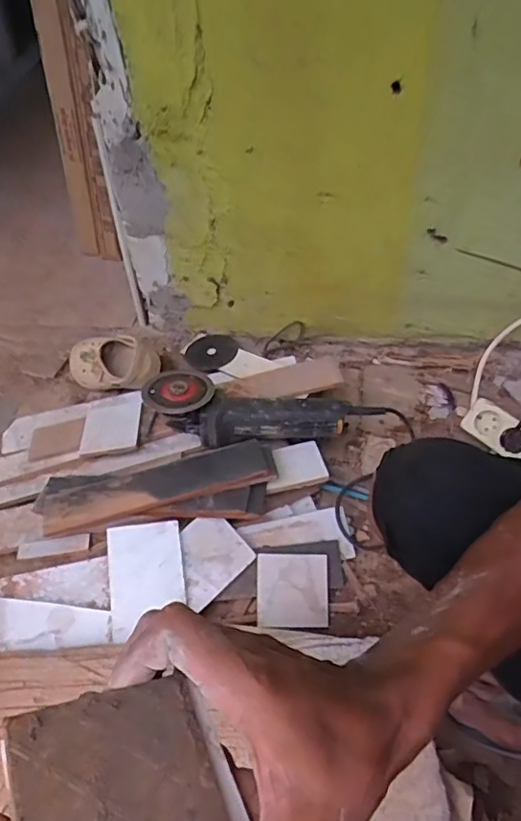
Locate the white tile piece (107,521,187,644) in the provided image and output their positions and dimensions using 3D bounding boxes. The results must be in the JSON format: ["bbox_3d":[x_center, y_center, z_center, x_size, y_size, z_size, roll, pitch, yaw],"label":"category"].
[{"bbox_3d":[-0.142,0.207,0.692,0.089,0.008,0.130,-5,78,-12],"label":"white tile piece"}]

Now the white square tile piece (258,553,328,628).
[{"bbox_3d":[0.043,0.233,0.723,0.092,0.007,0.089,2,75,-7],"label":"white square tile piece"}]

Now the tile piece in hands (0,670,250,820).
[{"bbox_3d":[-0.052,0.159,0.228,0.088,0.007,0.088,-1,43,-32],"label":"tile piece in hands"}]

